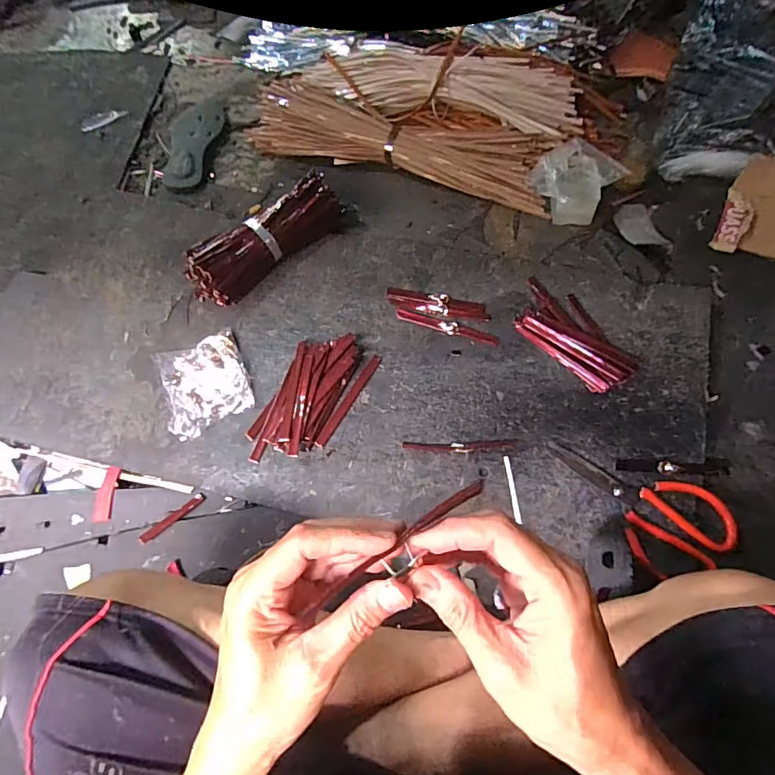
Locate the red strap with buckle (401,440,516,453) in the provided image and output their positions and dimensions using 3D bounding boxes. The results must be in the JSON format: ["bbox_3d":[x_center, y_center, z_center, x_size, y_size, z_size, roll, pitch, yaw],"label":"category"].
[{"bbox_3d":[0.092,0.074,0.608,0.141,0.009,0.014,0,67,-1],"label":"red strap with buckle"}]

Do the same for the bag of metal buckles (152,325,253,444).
[{"bbox_3d":[-0.252,-0.007,0.664,0.111,0.023,0.132,-23,69,-10],"label":"bag of metal buckles"}]

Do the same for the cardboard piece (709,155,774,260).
[{"bbox_3d":[0.568,-0.267,0.709,0.117,0.009,0.152,18,93,18],"label":"cardboard piece"}]

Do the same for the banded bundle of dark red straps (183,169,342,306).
[{"bbox_3d":[-0.182,-0.224,0.729,0.255,0.063,0.078,-38,72,-15],"label":"banded bundle of dark red straps"}]

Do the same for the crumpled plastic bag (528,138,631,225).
[{"bbox_3d":[0.297,-0.329,0.768,0.123,0.053,0.127,-41,73,-16],"label":"crumpled plastic bag"}]

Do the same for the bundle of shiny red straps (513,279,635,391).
[{"bbox_3d":[0.249,-0.074,0.650,0.094,0.027,0.182,-40,73,-16],"label":"bundle of shiny red straps"}]

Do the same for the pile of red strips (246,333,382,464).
[{"bbox_3d":[-0.102,0.013,0.635,0.103,0.028,0.192,29,69,11],"label":"pile of red strips"}]

